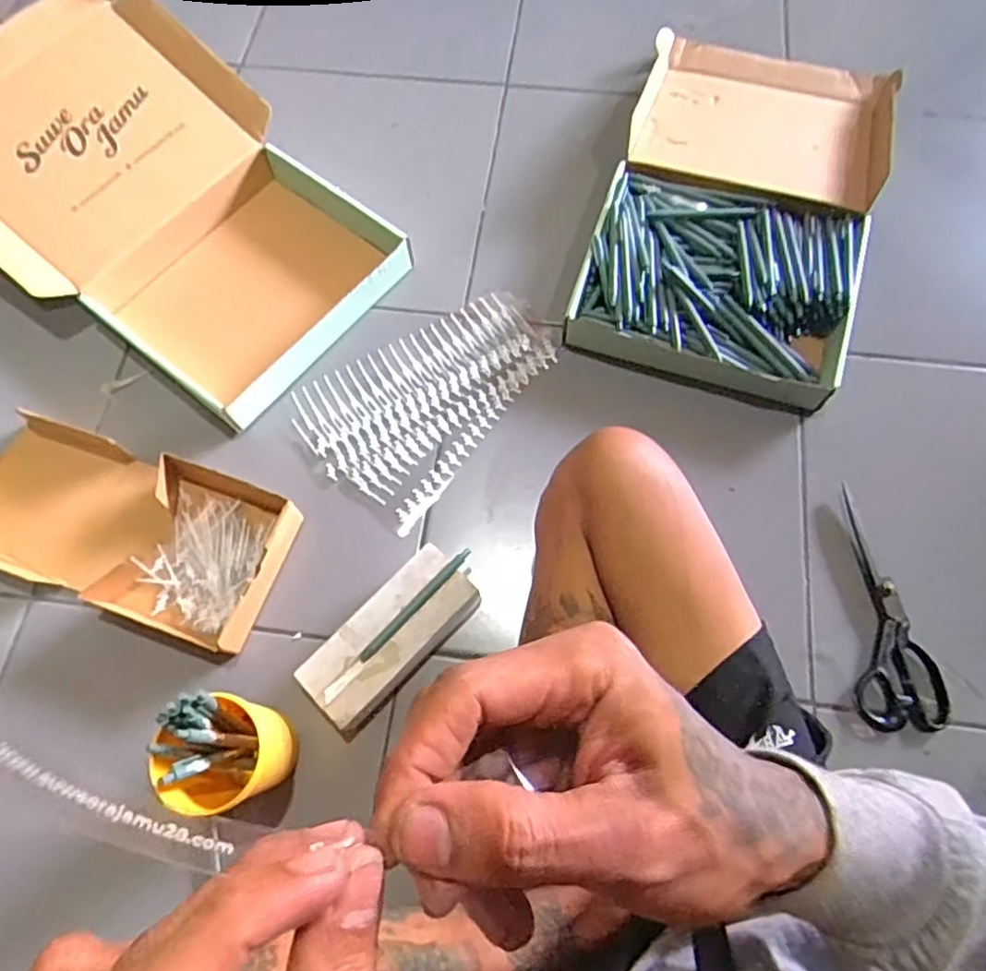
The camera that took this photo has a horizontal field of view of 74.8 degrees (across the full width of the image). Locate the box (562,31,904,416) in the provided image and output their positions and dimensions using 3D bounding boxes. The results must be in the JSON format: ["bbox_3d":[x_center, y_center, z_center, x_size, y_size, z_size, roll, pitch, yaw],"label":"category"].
[{"bbox_3d":[0.308,-0.357,0.823,0.312,0.071,0.538,18,71,6],"label":"box"}]

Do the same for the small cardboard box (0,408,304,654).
[{"bbox_3d":[-0.404,0.041,0.691,0.370,0.043,0.171,19,71,7],"label":"small cardboard box"}]

